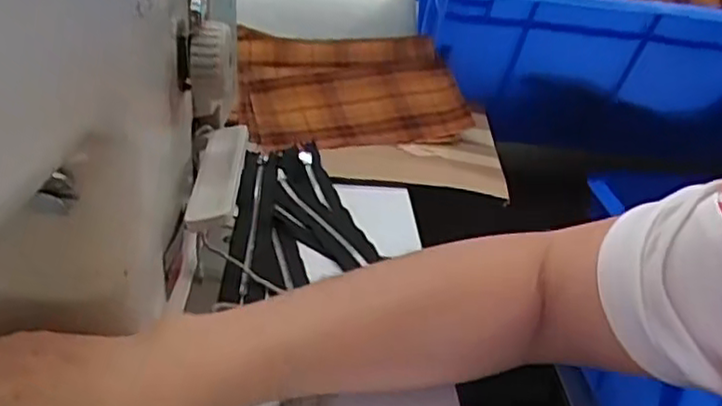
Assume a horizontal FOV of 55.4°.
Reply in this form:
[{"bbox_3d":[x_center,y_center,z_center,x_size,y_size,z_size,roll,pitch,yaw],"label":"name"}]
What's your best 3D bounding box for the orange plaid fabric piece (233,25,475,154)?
[{"bbox_3d":[-0.010,-0.102,0.616,0.203,0.016,0.149,0,52,-5],"label":"orange plaid fabric piece"}]

